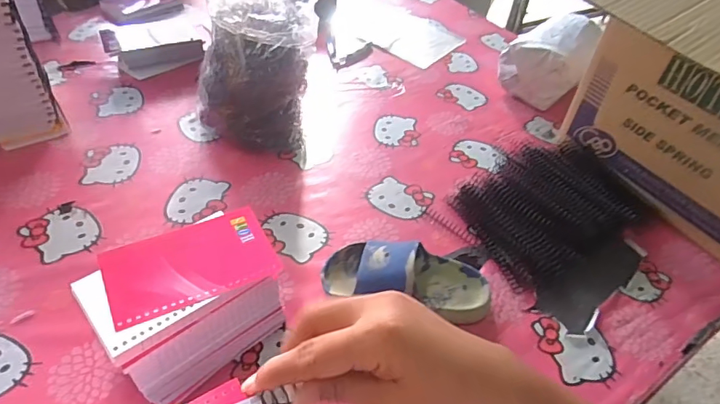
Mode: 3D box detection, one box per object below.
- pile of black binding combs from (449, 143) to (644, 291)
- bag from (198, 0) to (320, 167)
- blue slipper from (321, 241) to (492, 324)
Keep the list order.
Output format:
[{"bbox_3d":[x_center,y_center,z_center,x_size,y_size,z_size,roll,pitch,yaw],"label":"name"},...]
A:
[{"bbox_3d":[0.245,-0.004,0.633,0.254,0.041,0.188,-22,51,-27],"label":"pile of black binding combs"},{"bbox_3d":[-0.133,-0.185,0.663,0.144,0.197,0.151,10,44,4],"label":"bag"},{"bbox_3d":[0.052,0.076,0.512,0.174,0.064,0.076,10,44,4],"label":"blue slipper"}]

